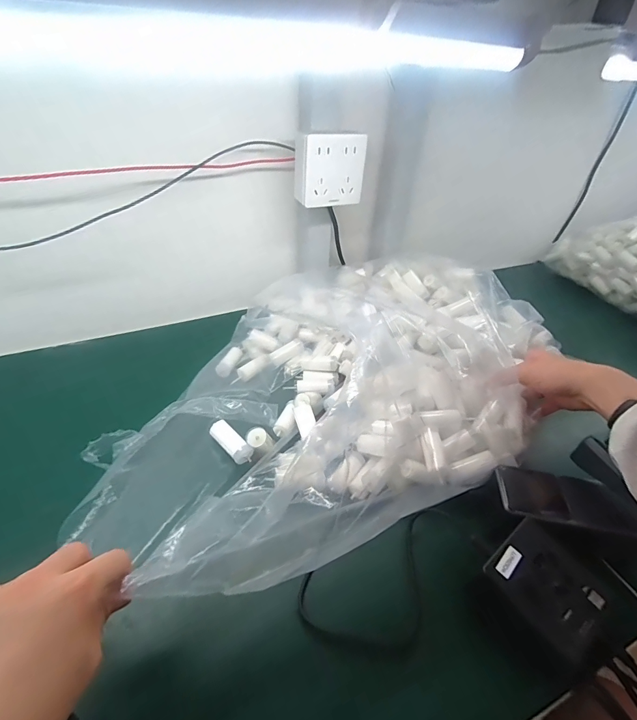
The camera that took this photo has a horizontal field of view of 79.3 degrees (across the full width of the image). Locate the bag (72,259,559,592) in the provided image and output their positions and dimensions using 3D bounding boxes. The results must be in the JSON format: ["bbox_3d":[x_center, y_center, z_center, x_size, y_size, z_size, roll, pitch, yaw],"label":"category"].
[{"bbox_3d":[0.021,0.007,0.470,0.575,0.101,0.372,-17,43,-25],"label":"bag"}]

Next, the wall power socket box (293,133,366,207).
[{"bbox_3d":[0.015,-0.262,0.526,0.090,0.086,0.041,-10,41,-17],"label":"wall power socket box"}]

